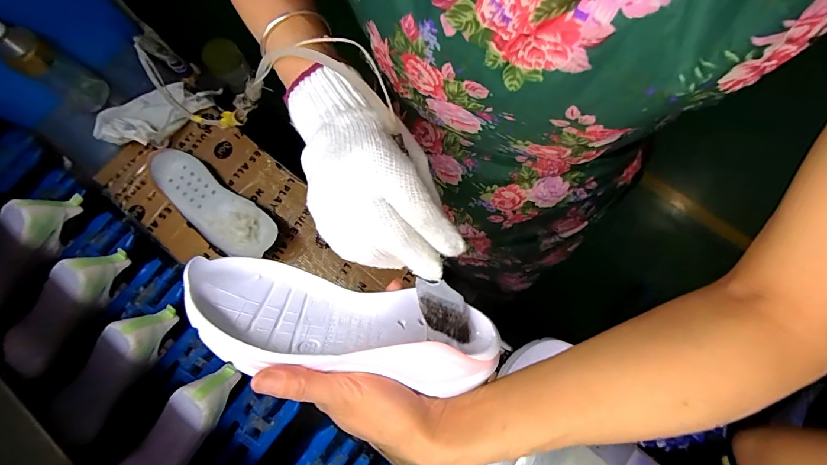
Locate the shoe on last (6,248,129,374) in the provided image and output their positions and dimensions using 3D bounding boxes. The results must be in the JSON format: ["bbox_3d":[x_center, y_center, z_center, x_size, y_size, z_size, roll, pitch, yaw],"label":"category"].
[{"bbox_3d":[-0.539,0.108,0.577,0.083,0.089,0.188,24,78,6],"label":"shoe on last"}]

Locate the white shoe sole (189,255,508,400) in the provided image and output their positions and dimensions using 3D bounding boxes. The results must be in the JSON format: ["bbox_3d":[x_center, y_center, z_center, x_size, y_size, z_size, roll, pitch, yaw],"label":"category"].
[{"bbox_3d":[-0.055,0.066,0.275,0.222,0.050,0.093,16,41,0],"label":"white shoe sole"}]

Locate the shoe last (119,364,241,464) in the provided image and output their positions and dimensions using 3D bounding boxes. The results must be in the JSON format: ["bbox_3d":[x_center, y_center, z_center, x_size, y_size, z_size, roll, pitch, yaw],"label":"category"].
[{"bbox_3d":[-0.327,0.283,0.516,0.079,0.090,0.199,38,80,9],"label":"shoe last"}]

